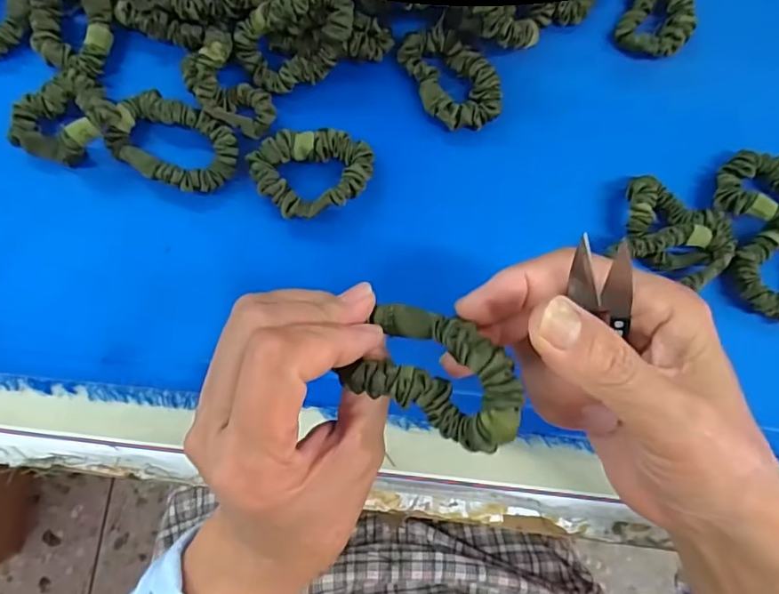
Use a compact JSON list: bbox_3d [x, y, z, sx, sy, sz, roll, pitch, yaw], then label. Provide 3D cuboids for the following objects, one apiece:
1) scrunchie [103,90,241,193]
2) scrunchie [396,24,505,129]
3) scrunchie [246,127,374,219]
[{"bbox_3d":[-0.123,-0.087,0.316,0.069,0.018,0.046,24,81,-1],"label":"scrunchie"},{"bbox_3d":[0.039,-0.133,0.333,0.045,0.015,0.065,-29,86,-8],"label":"scrunchie"},{"bbox_3d":[-0.043,-0.073,0.320,0.068,0.016,0.048,-14,84,-7],"label":"scrunchie"}]

